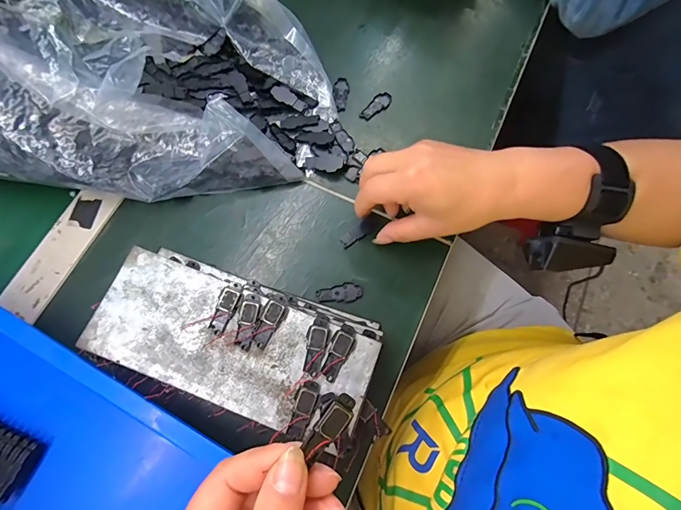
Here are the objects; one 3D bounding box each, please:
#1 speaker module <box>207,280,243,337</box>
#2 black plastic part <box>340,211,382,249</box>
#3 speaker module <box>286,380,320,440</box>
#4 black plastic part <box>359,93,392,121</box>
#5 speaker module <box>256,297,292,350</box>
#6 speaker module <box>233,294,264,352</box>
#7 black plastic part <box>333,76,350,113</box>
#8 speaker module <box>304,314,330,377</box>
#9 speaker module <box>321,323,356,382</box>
[{"bbox_3d":[-0.084,0.038,0.273,0.016,0.005,0.038,24,74,5],"label":"speaker module"},{"bbox_3d":[0.019,-0.023,0.350,0.046,0.008,0.014,-37,78,-18],"label":"black plastic part"},{"bbox_3d":[-0.025,0.104,0.255,0.014,0.005,0.037,17,73,3],"label":"speaker module"},{"bbox_3d":[0.037,-0.154,0.387,0.040,0.006,0.017,-38,78,-12],"label":"black plastic part"},{"bbox_3d":[-0.050,0.047,0.271,0.014,0.005,0.041,29,74,7],"label":"speaker module"},{"bbox_3d":[-0.065,0.048,0.270,0.015,0.004,0.039,9,73,1],"label":"speaker module"},{"bbox_3d":[0.000,-0.167,0.393,0.016,0.007,0.040,7,73,0],"label":"black plastic part"},{"bbox_3d":[-0.018,0.063,0.266,0.015,0.005,0.041,13,73,2],"label":"speaker module"},{"bbox_3d":[-0.001,0.068,0.265,0.013,0.004,0.039,28,74,6],"label":"speaker module"}]

